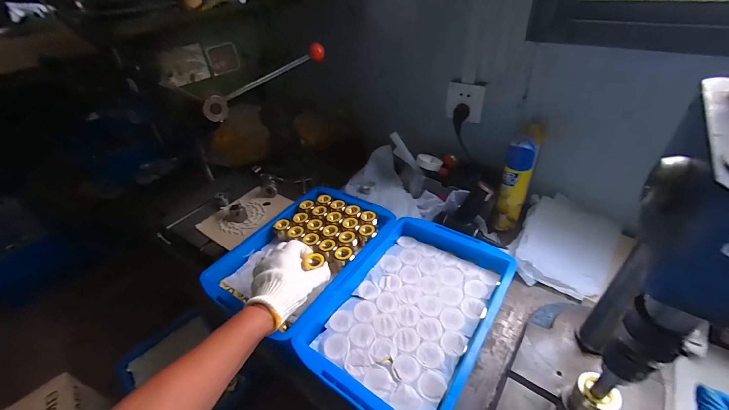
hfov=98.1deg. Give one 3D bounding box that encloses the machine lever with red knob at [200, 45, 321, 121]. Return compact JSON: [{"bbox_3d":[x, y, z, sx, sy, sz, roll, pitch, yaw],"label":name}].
[{"bbox_3d":[-0.207,-0.260,0.657,0.276,0.052,0.049,-34,44,-9],"label":"machine lever with red knob"}]

